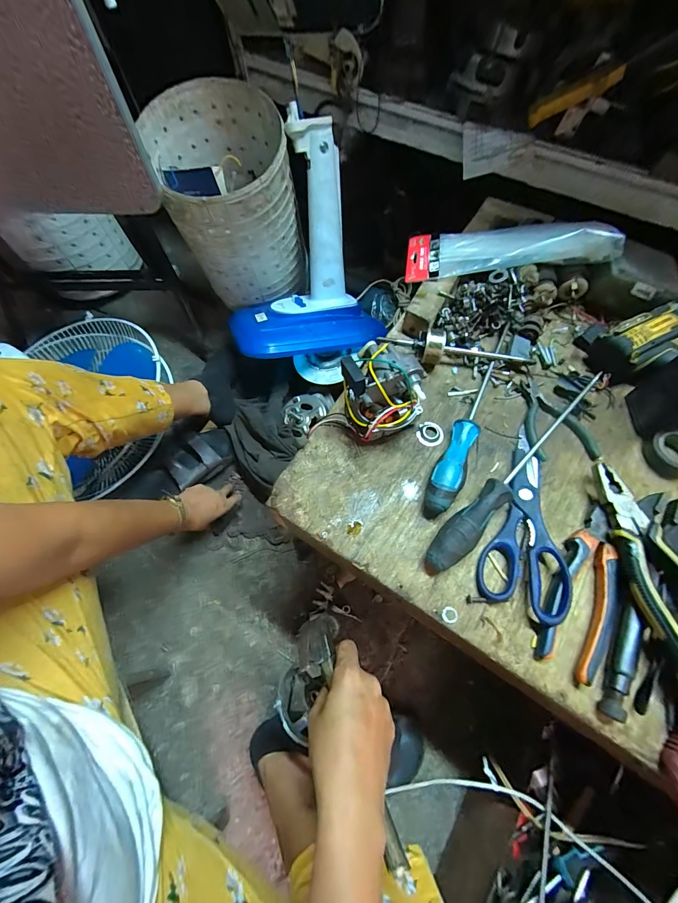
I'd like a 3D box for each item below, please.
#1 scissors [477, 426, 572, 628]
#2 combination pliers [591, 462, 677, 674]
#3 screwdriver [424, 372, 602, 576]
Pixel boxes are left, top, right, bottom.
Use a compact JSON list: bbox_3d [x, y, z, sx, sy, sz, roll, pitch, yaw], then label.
[{"bbox_3d":[0.204,0.069,0.355,0.074,0.023,0.191,22,67,10],"label":"scissors"},{"bbox_3d":[0.301,0.104,0.319,0.067,0.031,0.193,-3,65,-1],"label":"combination pliers"},{"bbox_3d":[0.195,0.015,0.375,0.030,0.031,0.300,42,72,18],"label":"screwdriver"}]

